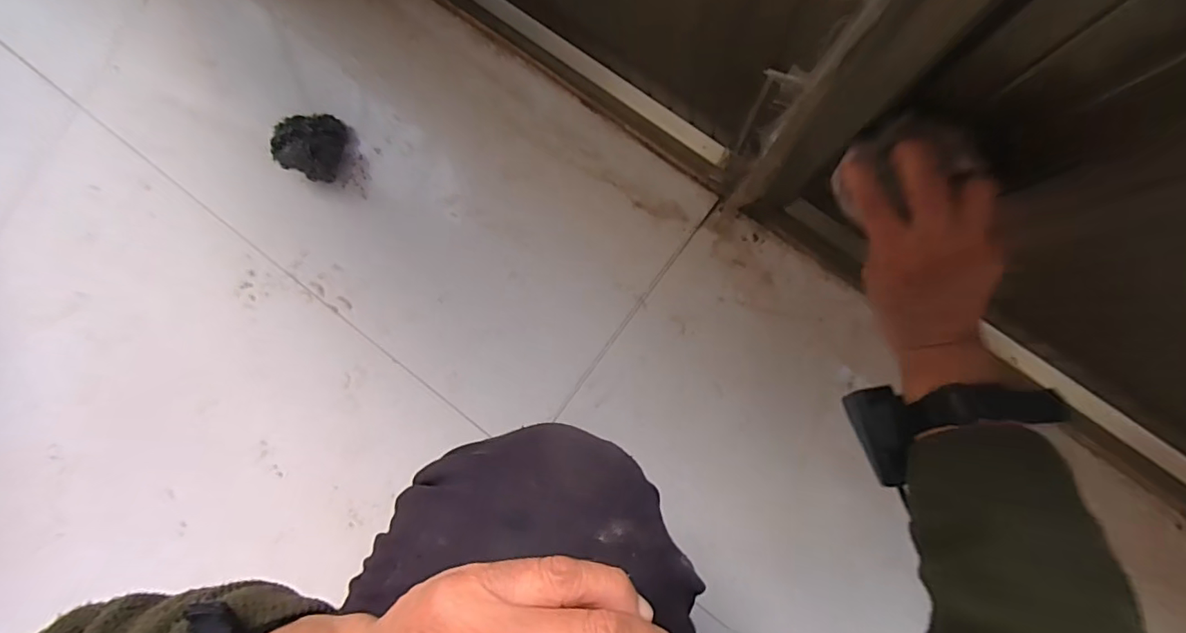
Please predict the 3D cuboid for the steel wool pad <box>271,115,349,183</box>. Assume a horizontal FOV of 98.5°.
[{"bbox_3d":[-0.358,-0.221,0.647,0.084,0.059,0.084,25,92,8],"label":"steel wool pad"}]

